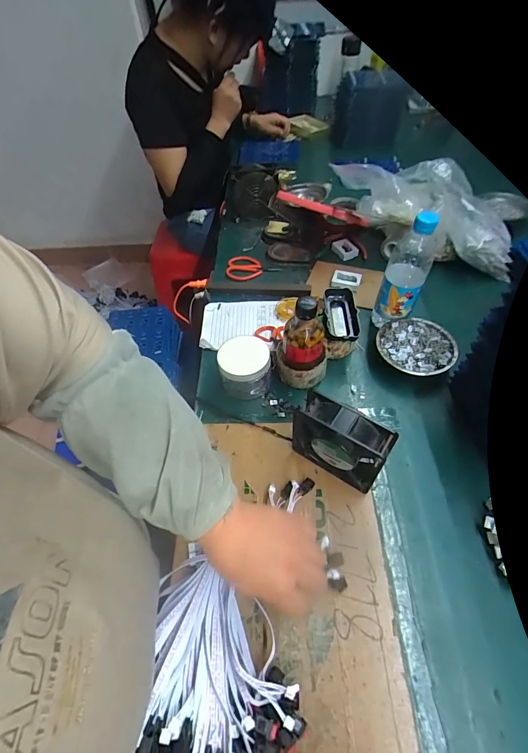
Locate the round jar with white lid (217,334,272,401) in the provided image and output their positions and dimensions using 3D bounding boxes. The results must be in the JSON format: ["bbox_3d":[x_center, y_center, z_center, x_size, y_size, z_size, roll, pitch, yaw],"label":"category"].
[{"bbox_3d":[-0.031,-0.015,0.560,0.078,0.064,0.077,-1,53,1],"label":"round jar with white lid"}]

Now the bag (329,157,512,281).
[{"bbox_3d":[0.342,-0.373,0.748,0.385,0.117,0.182,25,58,19],"label":"bag"}]

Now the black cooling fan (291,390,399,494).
[{"bbox_3d":[0.097,0.087,0.450,0.118,0.121,0.039,29,59,21],"label":"black cooling fan"}]

